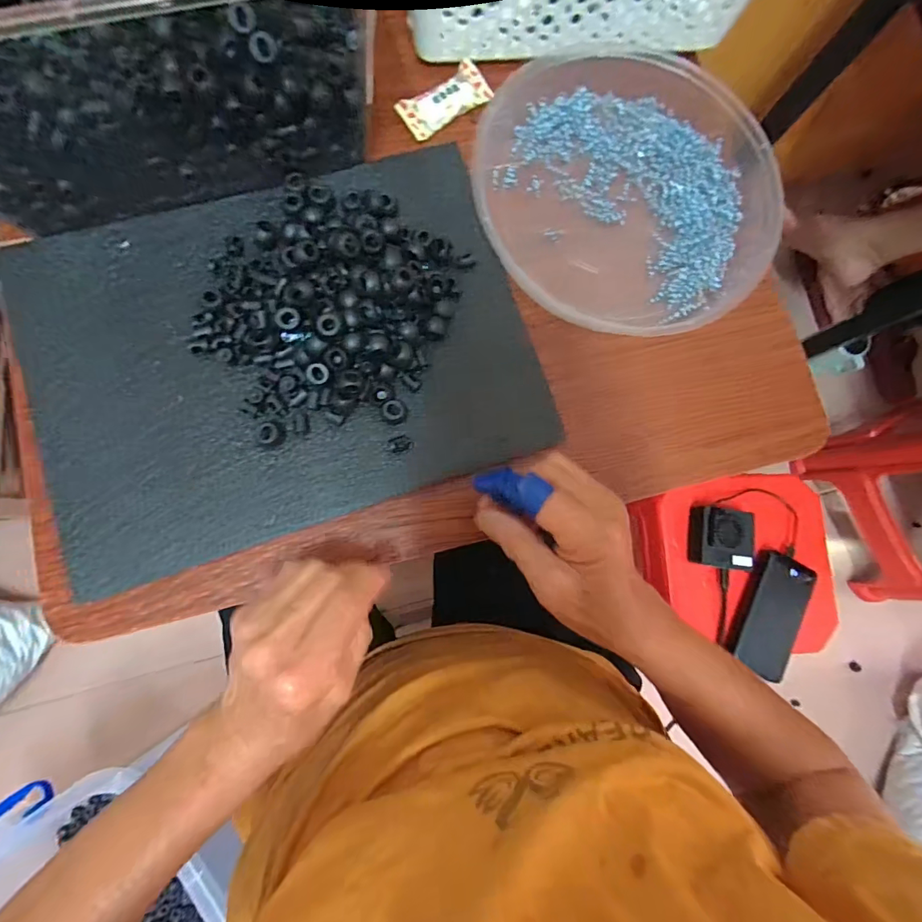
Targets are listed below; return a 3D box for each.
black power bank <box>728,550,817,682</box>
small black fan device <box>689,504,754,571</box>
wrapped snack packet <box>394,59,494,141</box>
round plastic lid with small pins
[{"bbox_3d":[0.405,0.199,0.578,0.071,0.012,0.153,26,81,-2],"label":"black power bank"},{"bbox_3d":[0.344,0.101,0.585,0.078,0.039,0.079,4,82,-5],"label":"small black fan device"},{"bbox_3d":[-0.013,-0.287,0.356,0.074,0.011,0.032,-36,87,-9],"label":"wrapped snack packet"},{"bbox_3d":[0.135,-0.216,0.350,0.236,0.034,0.216,1,82,-6],"label":"round plastic lid with small pins"}]

